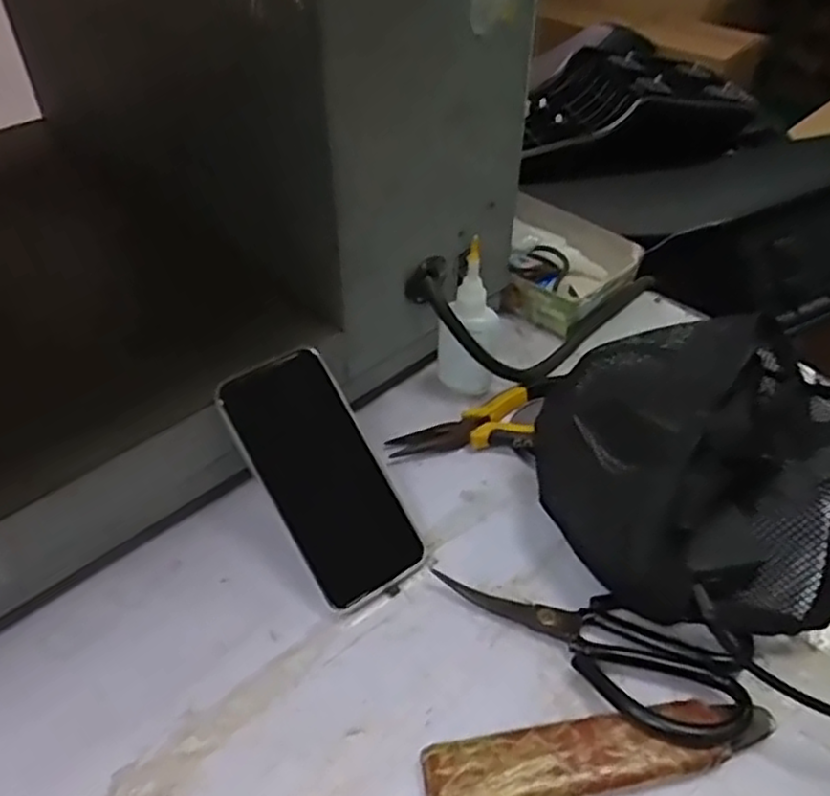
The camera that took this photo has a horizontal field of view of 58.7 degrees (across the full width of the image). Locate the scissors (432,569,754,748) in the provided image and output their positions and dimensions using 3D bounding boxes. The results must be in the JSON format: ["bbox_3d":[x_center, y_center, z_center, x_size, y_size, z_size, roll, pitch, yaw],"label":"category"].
[{"bbox_3d":[0.098,0.143,0.427,0.177,0.023,0.064,22,48,21],"label":"scissors"}]

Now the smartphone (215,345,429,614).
[{"bbox_3d":[-0.058,0.050,0.479,0.077,0.011,0.163,-29,87,-27],"label":"smartphone"}]

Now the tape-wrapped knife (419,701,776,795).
[{"bbox_3d":[0.099,0.186,0.386,0.188,0.022,0.038,-7,45,-7],"label":"tape-wrapped knife"}]

